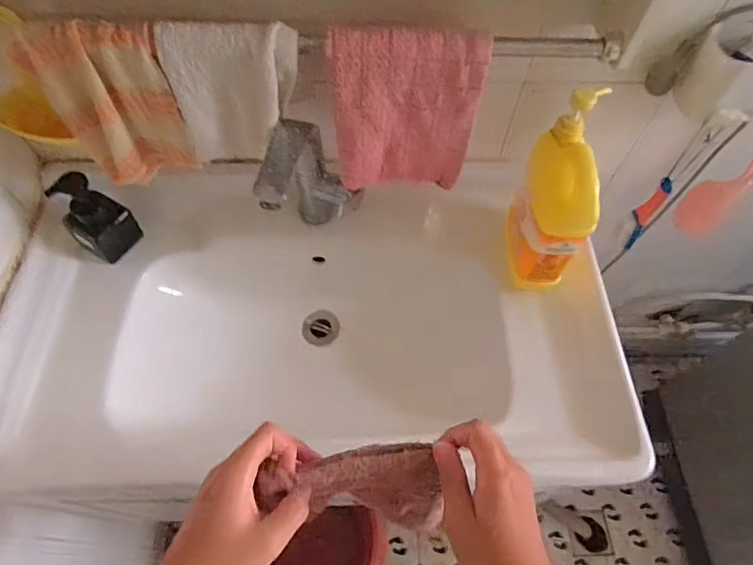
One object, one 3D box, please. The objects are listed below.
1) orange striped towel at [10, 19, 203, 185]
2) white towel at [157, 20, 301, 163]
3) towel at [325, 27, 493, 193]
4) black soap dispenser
[{"bbox_3d":[-0.284,-0.190,0.539,0.131,0.178,0.036,-11,60,-8],"label":"orange striped towel"},{"bbox_3d":[-0.148,-0.201,0.530,0.135,0.155,0.024,-4,59,-4],"label":"white towel"},{"bbox_3d":[0.031,-0.188,0.567,0.164,0.197,0.048,7,59,2],"label":"towel"},{"bbox_3d":[-0.388,-0.093,0.675,0.052,0.128,0.077,39,65,19],"label":"black soap dispenser"}]

